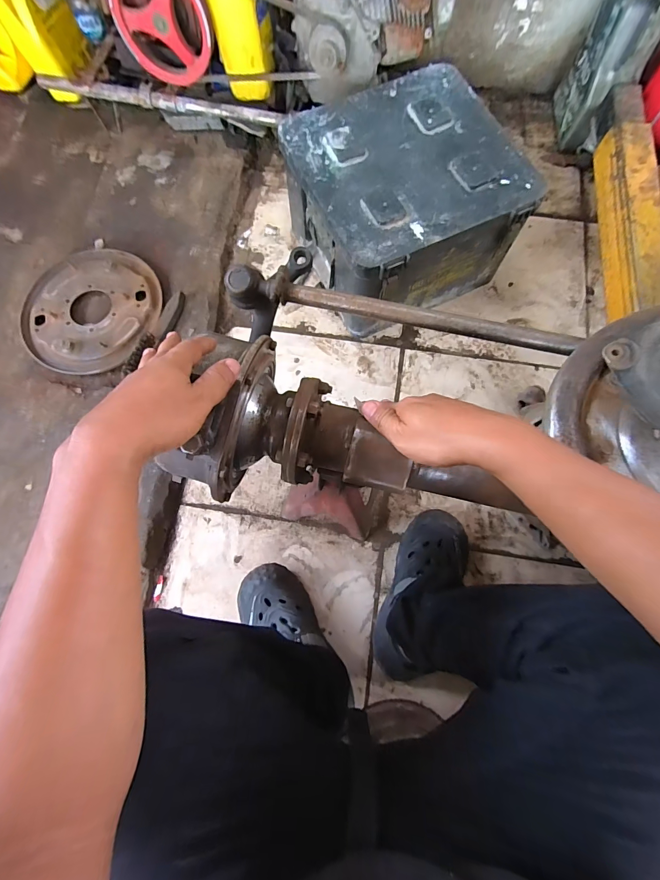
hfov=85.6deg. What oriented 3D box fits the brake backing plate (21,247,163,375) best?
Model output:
[{"bbox_3d":[-0.537,-0.296,0.796,0.297,0.024,0.300,0,77,-1],"label":"brake backing plate"}]

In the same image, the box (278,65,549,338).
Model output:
[{"bbox_3d":[0.135,-0.458,0.715,0.348,0.209,0.336,-25,78,-6],"label":"box"}]

